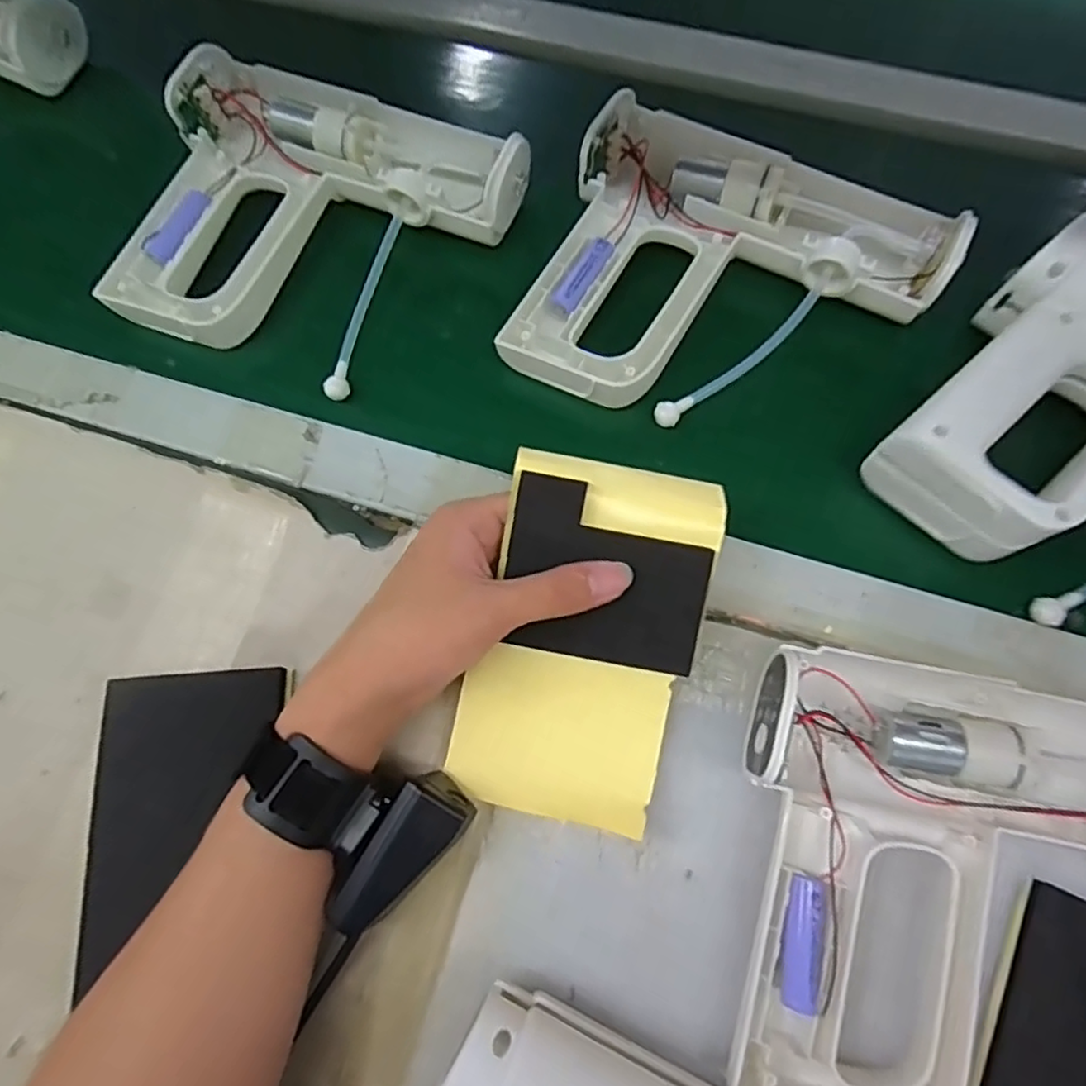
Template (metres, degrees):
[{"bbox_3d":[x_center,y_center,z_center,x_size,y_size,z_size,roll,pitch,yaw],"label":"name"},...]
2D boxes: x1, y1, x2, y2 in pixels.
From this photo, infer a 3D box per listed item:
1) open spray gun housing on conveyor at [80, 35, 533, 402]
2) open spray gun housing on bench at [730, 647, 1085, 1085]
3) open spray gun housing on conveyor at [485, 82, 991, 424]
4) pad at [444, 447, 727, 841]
[{"bbox_3d":[-0.136,-0.191,0.399,0.212,0.051,0.179,17,74,7],"label":"open spray gun housing on conveyor"},{"bbox_3d":[0.190,0.153,0.280,0.210,0.051,0.188,12,74,6],"label":"open spray gun housing on bench"},{"bbox_3d":[0.105,-0.149,0.372,0.208,0.042,0.178,23,75,9],"label":"open spray gun housing on conveyor"},{"bbox_3d":[0.019,0.048,0.308,0.097,0.011,0.167,14,96,-1],"label":"pad"}]

